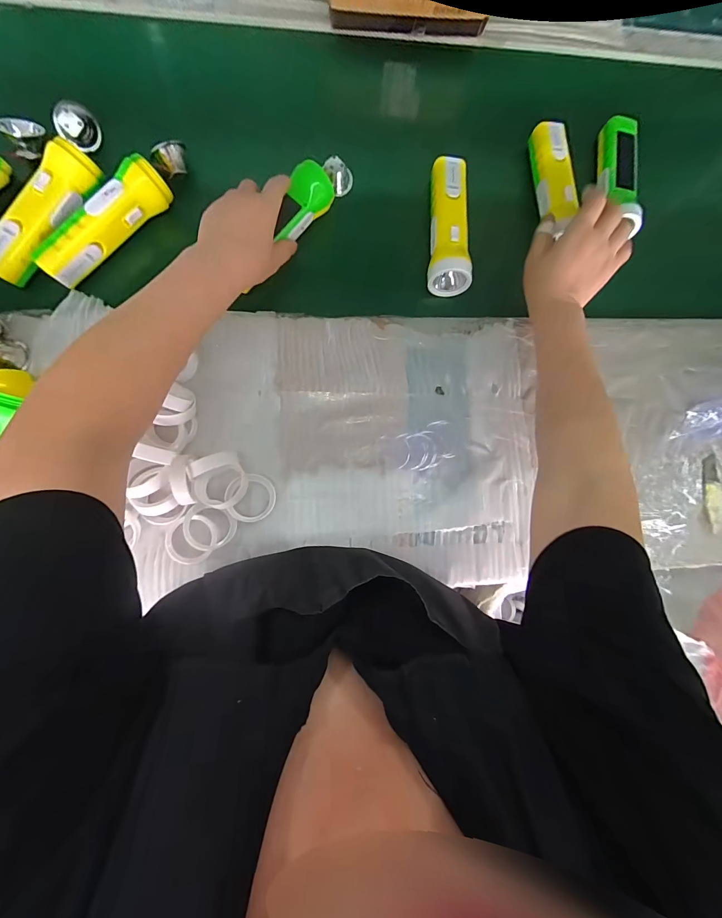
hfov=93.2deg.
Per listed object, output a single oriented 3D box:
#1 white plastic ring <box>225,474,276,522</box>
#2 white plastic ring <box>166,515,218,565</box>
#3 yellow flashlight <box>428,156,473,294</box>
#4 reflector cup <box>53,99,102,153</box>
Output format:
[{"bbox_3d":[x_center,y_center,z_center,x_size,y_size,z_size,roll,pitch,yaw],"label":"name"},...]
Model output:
[{"bbox_3d":[-0.126,0.045,0.391,0.054,0.009,0.054,1,86,-23],"label":"white plastic ring"},{"bbox_3d":[-0.189,0.090,0.381,0.052,0.013,0.051,0,86,-6],"label":"white plastic ring"},{"bbox_3d":[0.107,-0.287,0.426,0.048,0.041,0.157,-1,86,-6],"label":"yellow flashlight"},{"bbox_3d":[-0.324,-0.380,0.390,0.019,0.047,0.041,38,121,3],"label":"reflector cup"}]

